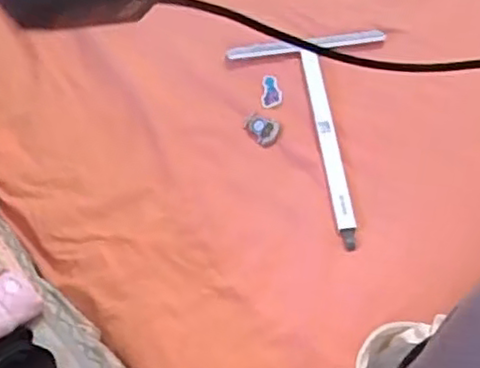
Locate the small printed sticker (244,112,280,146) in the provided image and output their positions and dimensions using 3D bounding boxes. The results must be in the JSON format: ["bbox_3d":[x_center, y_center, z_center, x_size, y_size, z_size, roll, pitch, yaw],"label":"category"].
[{"bbox_3d":[0.034,-0.091,1.094,0.062,0.008,0.049,32,68,19],"label":"small printed sticker"}]

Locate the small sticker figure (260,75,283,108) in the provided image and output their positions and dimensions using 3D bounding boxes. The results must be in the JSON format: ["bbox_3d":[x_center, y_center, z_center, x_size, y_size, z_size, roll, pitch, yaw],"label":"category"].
[{"bbox_3d":[0.055,-0.156,1.140,0.035,0.005,0.072,0,56,8],"label":"small sticker figure"}]

